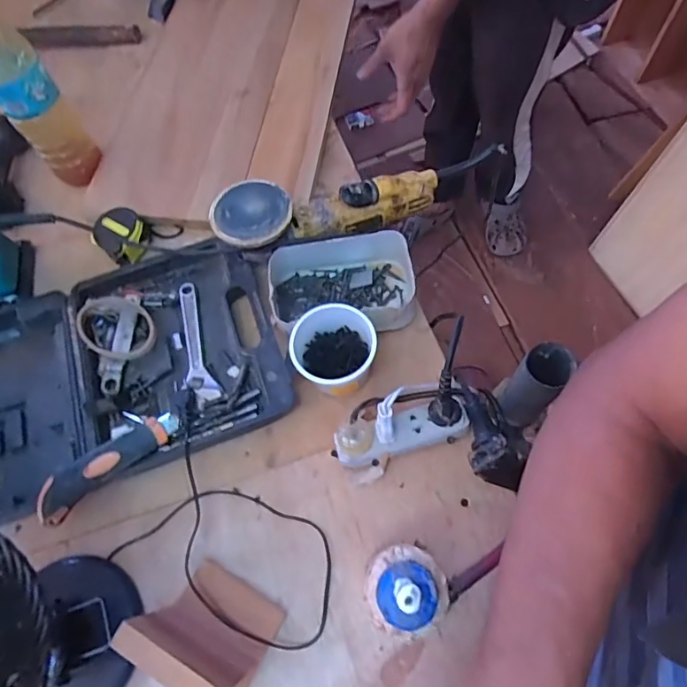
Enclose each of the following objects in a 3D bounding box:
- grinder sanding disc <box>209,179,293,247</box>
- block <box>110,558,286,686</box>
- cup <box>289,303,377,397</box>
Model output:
[{"bbox_3d":[-0.112,-0.161,0.600,0.095,0.010,0.097,-8,66,-3],"label":"grinder sanding disc"},{"bbox_3d":[-0.122,0.257,0.445,0.104,0.118,0.087,25,67,13],"label":"block"},{"bbox_3d":[-0.012,0.016,0.570,0.093,0.081,0.093,0,66,1],"label":"cup"}]

